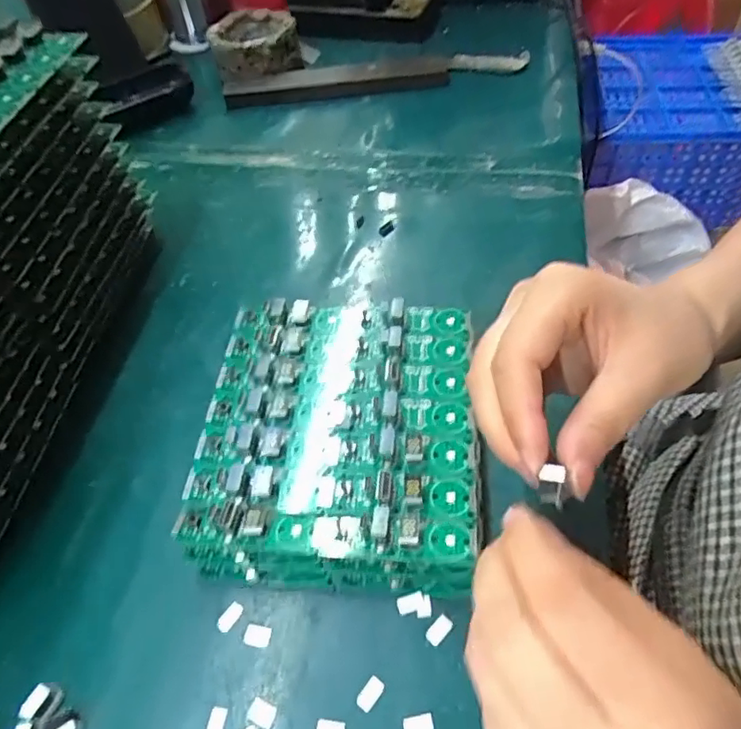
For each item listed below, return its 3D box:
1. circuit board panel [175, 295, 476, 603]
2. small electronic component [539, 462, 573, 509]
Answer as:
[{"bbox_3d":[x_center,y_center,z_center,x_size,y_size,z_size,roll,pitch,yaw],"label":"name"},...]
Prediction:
[{"bbox_3d":[-0.018,0.033,0.304,0.137,0.040,0.153,1,52,5],"label":"circuit board panel"},{"bbox_3d":[0.063,0.041,0.195,0.009,0.006,0.014,2,52,5],"label":"small electronic component"}]

